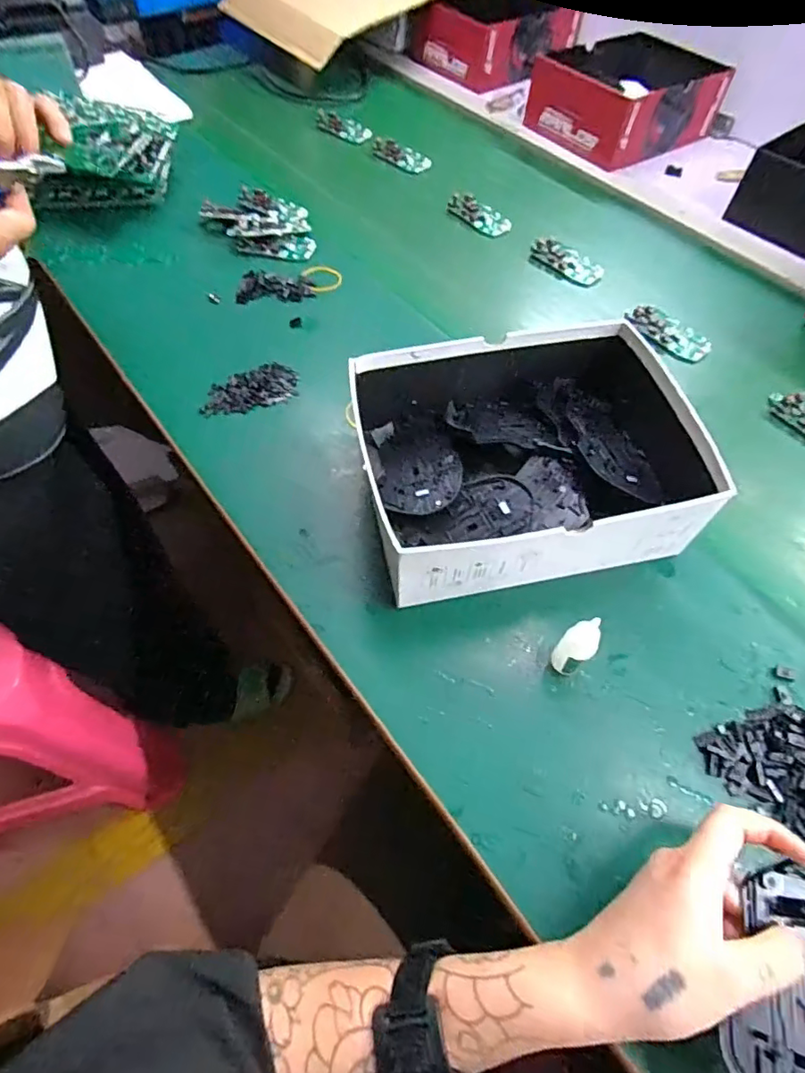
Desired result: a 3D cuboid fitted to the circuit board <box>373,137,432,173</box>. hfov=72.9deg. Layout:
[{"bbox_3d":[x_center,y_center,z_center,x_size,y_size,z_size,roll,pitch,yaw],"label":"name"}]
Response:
[{"bbox_3d":[-0.005,-0.567,0.807,0.046,0.004,0.112,-40,67,-22],"label":"circuit board"}]

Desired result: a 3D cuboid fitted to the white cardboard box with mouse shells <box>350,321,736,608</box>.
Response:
[{"bbox_3d":[0.095,-0.064,0.446,0.247,0.091,0.199,-10,59,-6],"label":"white cardboard box with mouse shells"}]

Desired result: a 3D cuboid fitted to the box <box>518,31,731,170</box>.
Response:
[{"bbox_3d":[0.335,-0.679,0.834,0.240,0.081,0.216,-30,64,-17],"label":"box"}]

